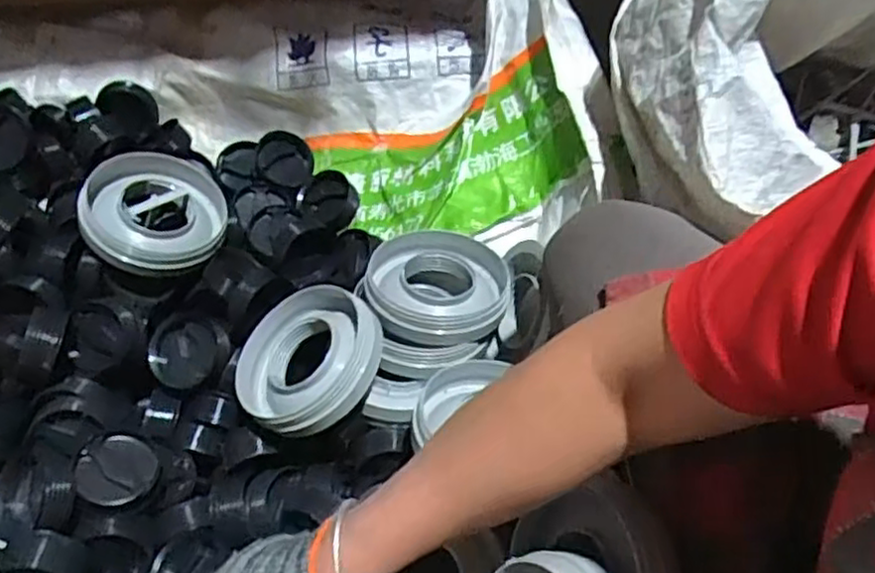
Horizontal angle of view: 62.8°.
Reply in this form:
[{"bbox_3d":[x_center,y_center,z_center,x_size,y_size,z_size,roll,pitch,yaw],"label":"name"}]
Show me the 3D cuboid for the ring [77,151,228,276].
[{"bbox_3d":[-0.277,-0.071,0.712,0.146,0.035,0.128,-18,73,-41],"label":"ring"}]

